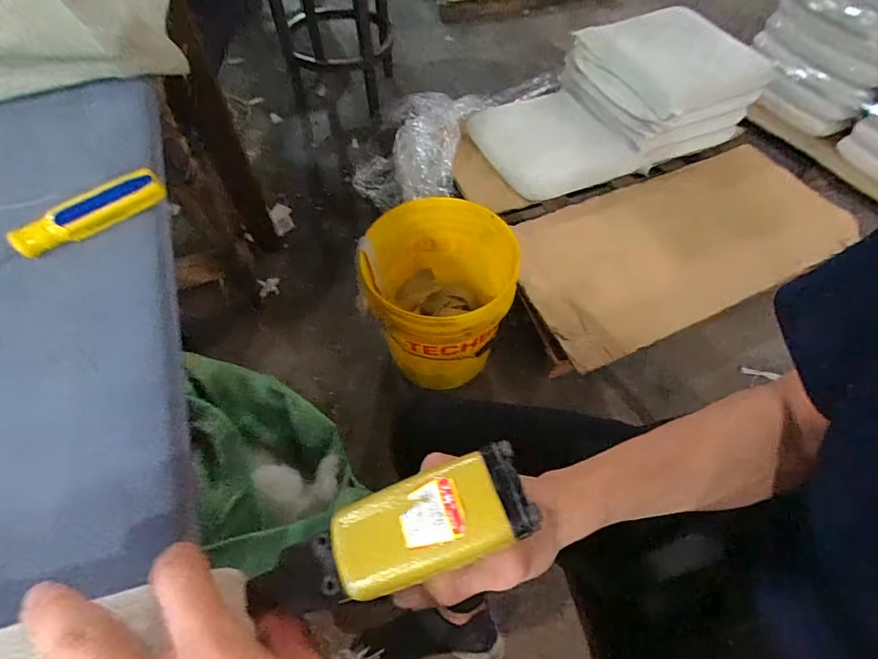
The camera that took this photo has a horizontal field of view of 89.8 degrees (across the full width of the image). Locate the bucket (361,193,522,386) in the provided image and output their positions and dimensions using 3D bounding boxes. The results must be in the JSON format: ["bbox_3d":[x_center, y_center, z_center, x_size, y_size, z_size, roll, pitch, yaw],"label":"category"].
[{"bbox_3d":[-0.006,-0.049,1.039,0.319,0.376,0.291,0,57,0],"label":"bucket"}]

